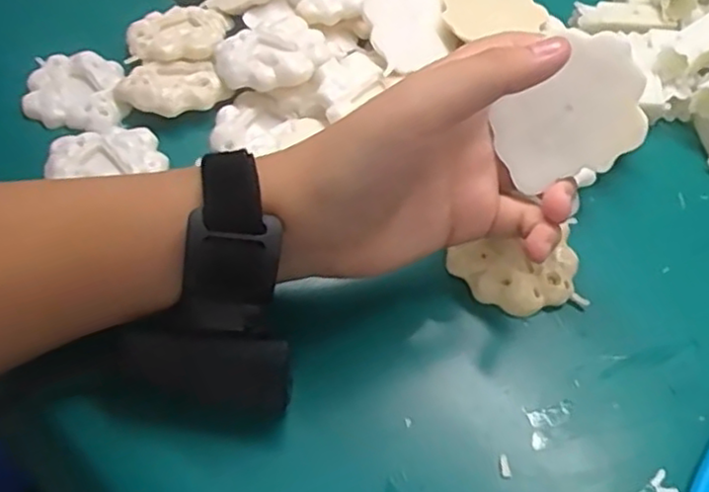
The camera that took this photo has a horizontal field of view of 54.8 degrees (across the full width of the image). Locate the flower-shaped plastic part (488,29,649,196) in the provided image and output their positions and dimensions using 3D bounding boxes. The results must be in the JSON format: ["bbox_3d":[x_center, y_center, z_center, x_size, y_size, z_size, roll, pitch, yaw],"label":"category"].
[{"bbox_3d":[0.089,-0.055,0.286,0.063,0.004,0.051,-29,97,19],"label":"flower-shaped plastic part"}]

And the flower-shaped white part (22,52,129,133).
[{"bbox_3d":[-0.159,-0.089,0.394,0.059,0.014,0.048,4,55,2],"label":"flower-shaped white part"}]

